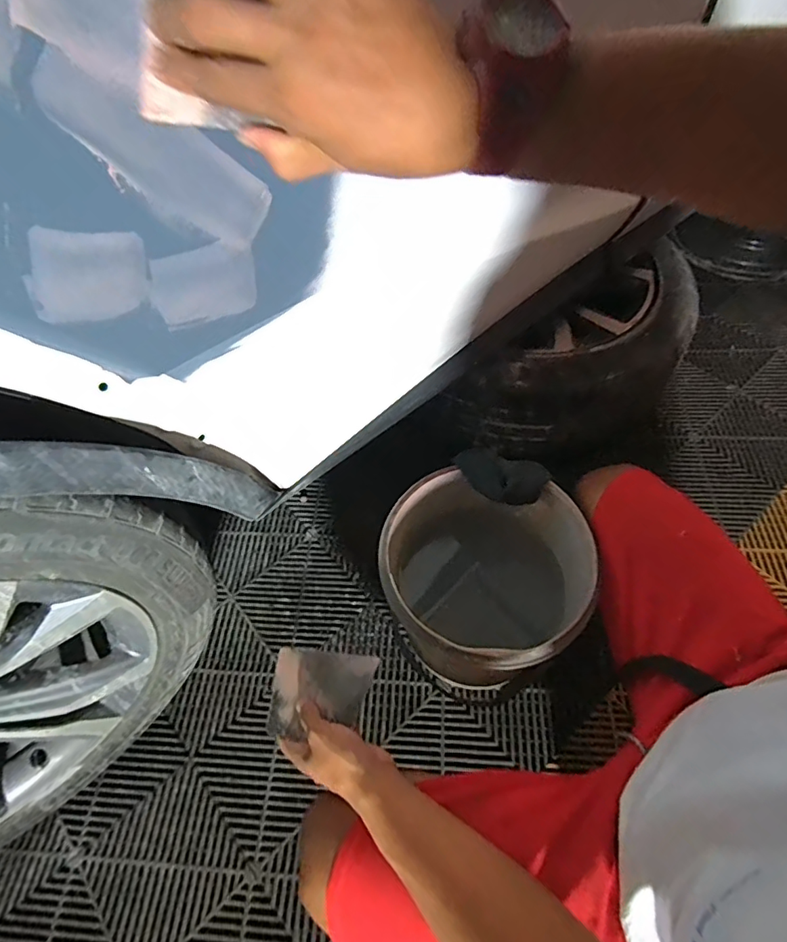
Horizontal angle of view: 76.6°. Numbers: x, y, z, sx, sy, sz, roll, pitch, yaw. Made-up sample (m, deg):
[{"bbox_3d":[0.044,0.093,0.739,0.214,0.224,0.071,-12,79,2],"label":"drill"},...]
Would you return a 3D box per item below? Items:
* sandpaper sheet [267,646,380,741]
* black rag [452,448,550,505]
[{"bbox_3d":[-0.091,0.265,0.596,0.141,0.012,0.095,-4,55,25],"label":"sandpaper sheet"},{"bbox_3d":[0.160,0.006,0.762,0.137,0.032,0.072,19,59,15],"label":"black rag"}]

